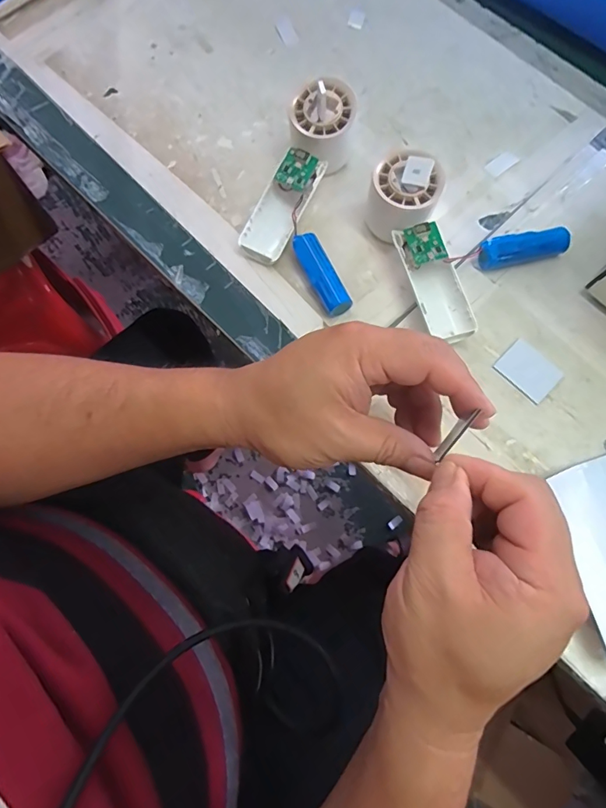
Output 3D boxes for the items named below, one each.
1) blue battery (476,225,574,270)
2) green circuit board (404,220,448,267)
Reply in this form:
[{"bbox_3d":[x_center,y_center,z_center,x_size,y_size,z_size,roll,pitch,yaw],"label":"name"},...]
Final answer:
[{"bbox_3d":[0.189,-0.132,0.379,0.076,0.025,0.019,-11,75,-1],"label":"blue battery"},{"bbox_3d":[0.098,-0.127,0.351,0.027,0.007,0.031,-19,89,-2],"label":"green circuit board"}]

